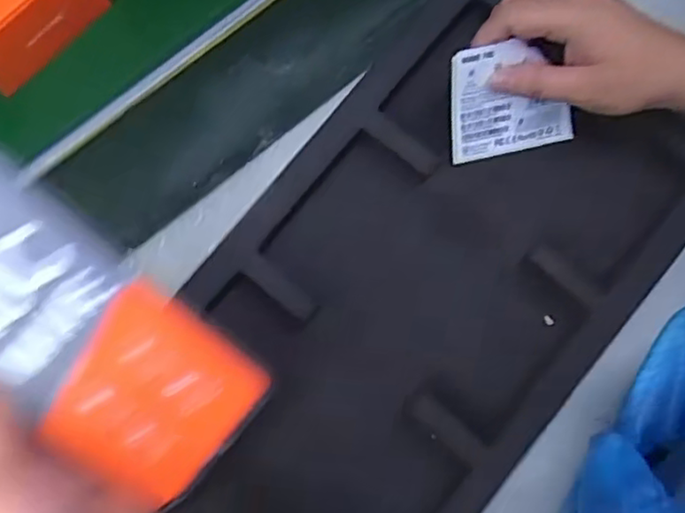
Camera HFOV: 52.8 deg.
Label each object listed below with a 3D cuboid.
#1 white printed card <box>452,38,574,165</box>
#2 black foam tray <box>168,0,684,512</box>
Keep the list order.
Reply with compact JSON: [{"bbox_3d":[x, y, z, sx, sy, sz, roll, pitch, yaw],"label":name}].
[{"bbox_3d":[0.103,-0.097,0.424,0.075,0.071,0.007,-14,34,-5],"label":"white printed card"},{"bbox_3d":[0.028,0.046,0.414,0.215,0.047,0.422,37,80,9],"label":"black foam tray"}]

